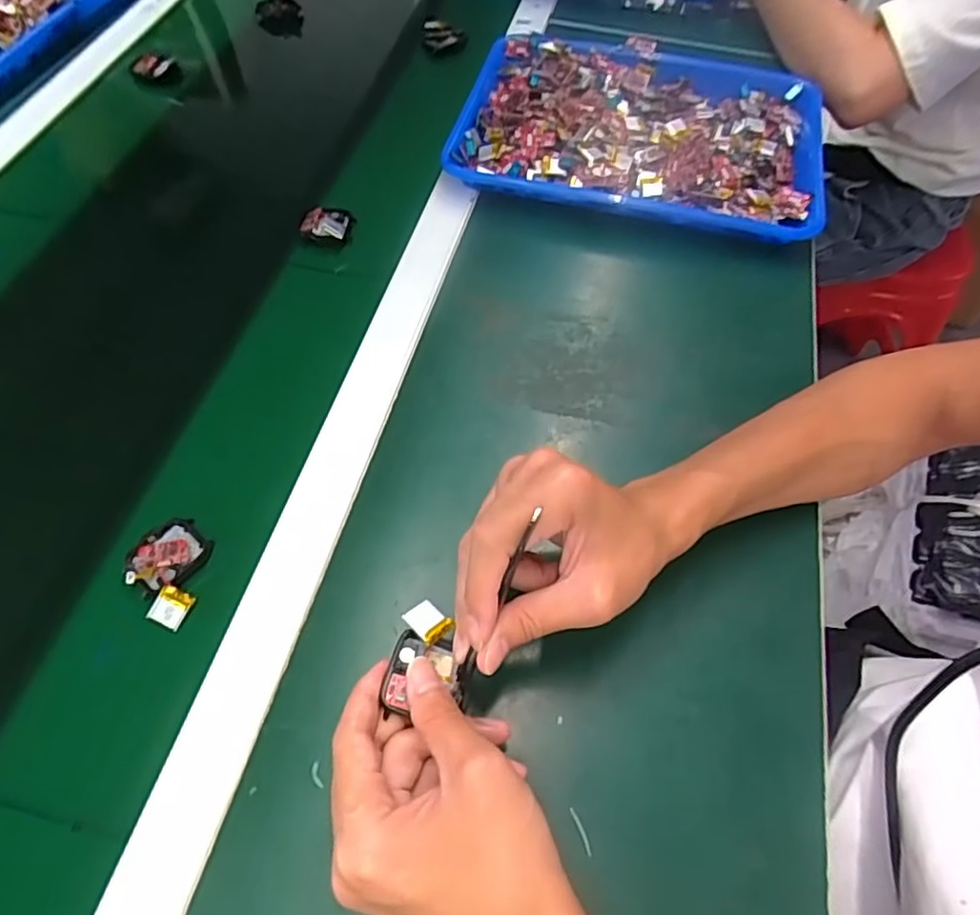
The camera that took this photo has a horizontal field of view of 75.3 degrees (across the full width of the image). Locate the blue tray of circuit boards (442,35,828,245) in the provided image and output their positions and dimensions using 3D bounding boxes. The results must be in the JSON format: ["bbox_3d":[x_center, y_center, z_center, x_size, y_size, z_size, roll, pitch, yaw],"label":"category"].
[{"bbox_3d":[0.147,-0.322,0.603,0.328,0.035,0.263,12,60,8],"label":"blue tray of circuit boards"}]

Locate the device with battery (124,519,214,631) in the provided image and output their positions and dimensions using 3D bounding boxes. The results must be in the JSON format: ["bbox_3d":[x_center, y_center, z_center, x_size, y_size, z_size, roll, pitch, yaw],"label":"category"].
[{"bbox_3d":[-0.199,0.069,0.388,0.044,0.010,0.066,1,59,0],"label":"device with battery"}]

